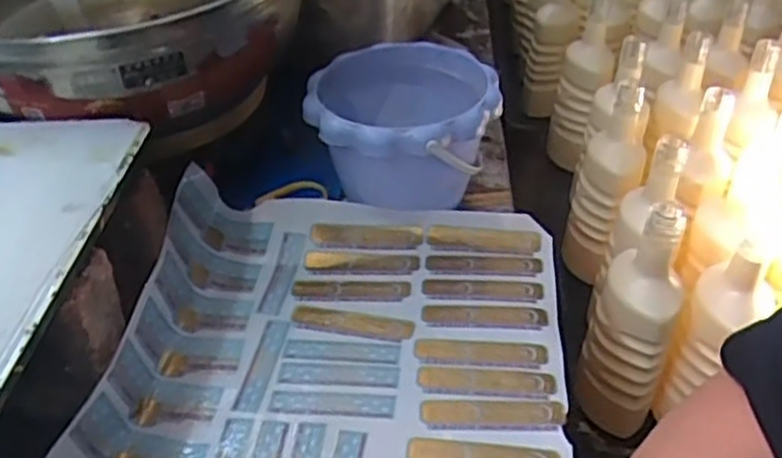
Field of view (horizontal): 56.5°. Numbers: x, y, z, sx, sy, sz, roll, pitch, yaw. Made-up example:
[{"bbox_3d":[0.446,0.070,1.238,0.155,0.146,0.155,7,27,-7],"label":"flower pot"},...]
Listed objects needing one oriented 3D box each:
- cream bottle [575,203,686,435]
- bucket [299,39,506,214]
[{"bbox_3d":[0.236,0.084,0.712,0.072,0.245,0.089,13,41,14],"label":"cream bottle"},{"bbox_3d":[0.011,-0.080,0.632,0.154,0.118,0.177,-2,40,1],"label":"bucket"}]

